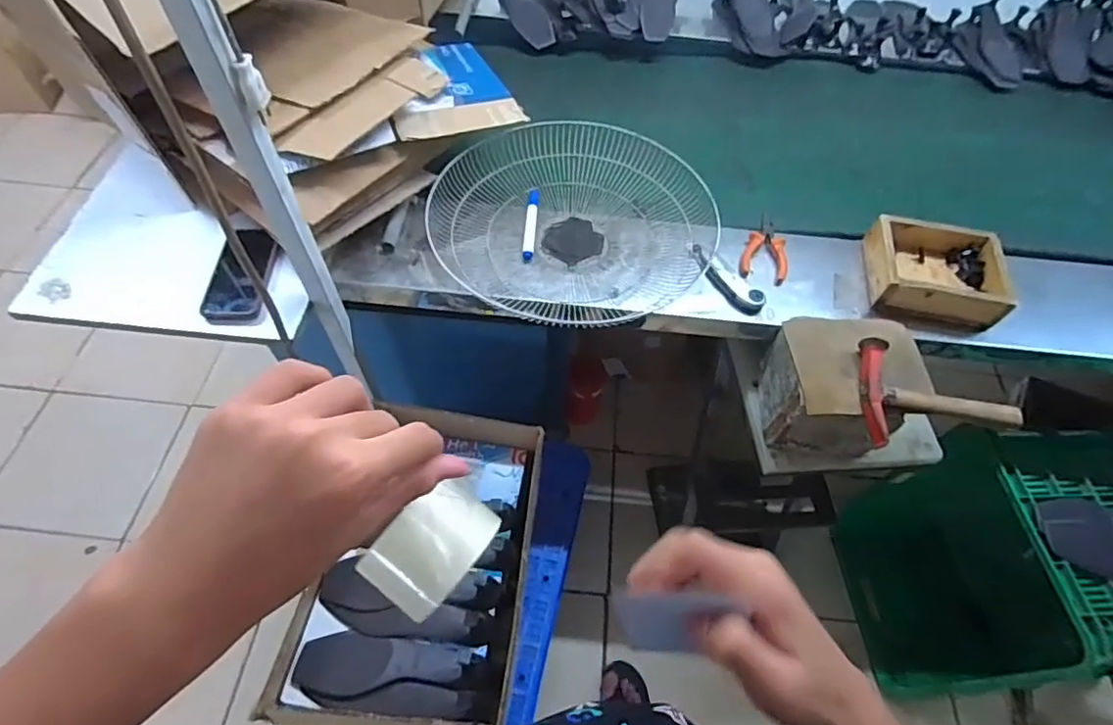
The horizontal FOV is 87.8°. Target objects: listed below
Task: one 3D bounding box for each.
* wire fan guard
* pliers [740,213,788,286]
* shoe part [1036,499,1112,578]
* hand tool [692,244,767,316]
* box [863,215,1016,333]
[{"bbox_3d":[0.022,-0.222,0.918,0.409,0.073,0.397,2,57,-2],"label":"wire fan guard"},{"bbox_3d":[0.341,-0.181,0.930,0.072,0.023,0.122,19,58,9],"label":"pliers"},{"bbox_3d":[0.911,0.291,0.949,0.231,0.018,0.118,5,57,0],"label":"shoe part"},{"bbox_3d":[0.259,-0.127,0.892,0.038,0.031,0.141,-36,66,-23],"label":"hand tool"},{"bbox_3d":[0.586,-0.136,0.893,0.200,0.072,0.157,13,57,5],"label":"box"}]

